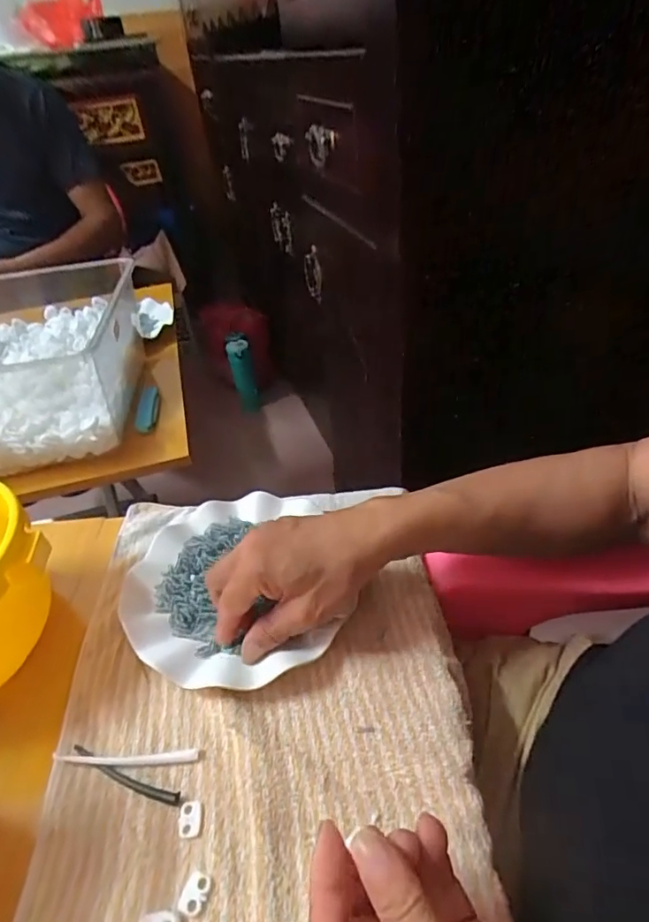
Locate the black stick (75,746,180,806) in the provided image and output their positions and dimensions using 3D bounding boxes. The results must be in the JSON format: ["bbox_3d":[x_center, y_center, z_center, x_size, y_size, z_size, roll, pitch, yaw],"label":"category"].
[{"bbox_3d":[-0.128,0.198,0.332,0.084,0.004,0.010,11,42,20],"label":"black stick"}]

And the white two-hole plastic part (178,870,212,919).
[{"bbox_3d":[-0.070,0.234,0.285,0.014,0.004,0.019,10,42,20],"label":"white two-hole plastic part"}]

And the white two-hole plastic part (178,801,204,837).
[{"bbox_3d":[-0.080,0.212,0.312,0.013,0.004,0.019,-8,39,-1],"label":"white two-hole plastic part"}]

